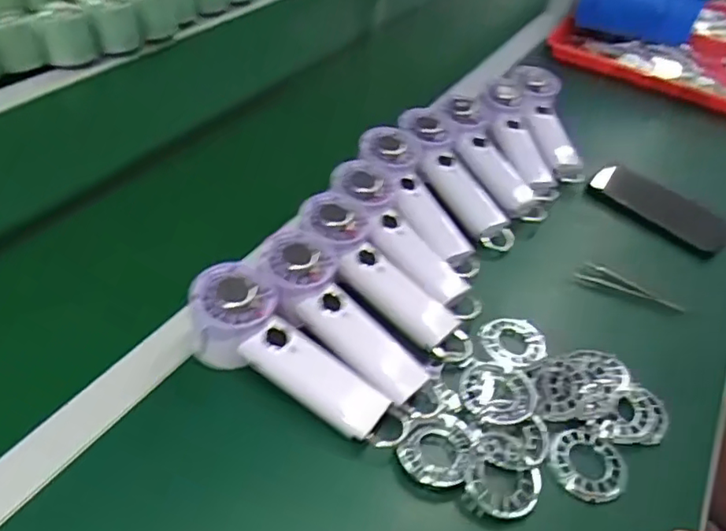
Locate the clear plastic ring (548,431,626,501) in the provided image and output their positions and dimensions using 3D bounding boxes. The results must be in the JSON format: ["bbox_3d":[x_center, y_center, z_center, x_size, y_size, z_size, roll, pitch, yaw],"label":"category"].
[{"bbox_3d":[0.172,0.152,0.455,0.056,0.012,0.056,4,43,-4],"label":"clear plastic ring"}]

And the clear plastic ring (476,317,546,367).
[{"bbox_3d":[0.136,0.068,0.538,0.059,0.013,0.053,20,44,13],"label":"clear plastic ring"}]

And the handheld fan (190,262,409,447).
[{"bbox_3d":[-0.054,0.076,0.472,0.191,0.059,0.061,36,47,6],"label":"handheld fan"}]

